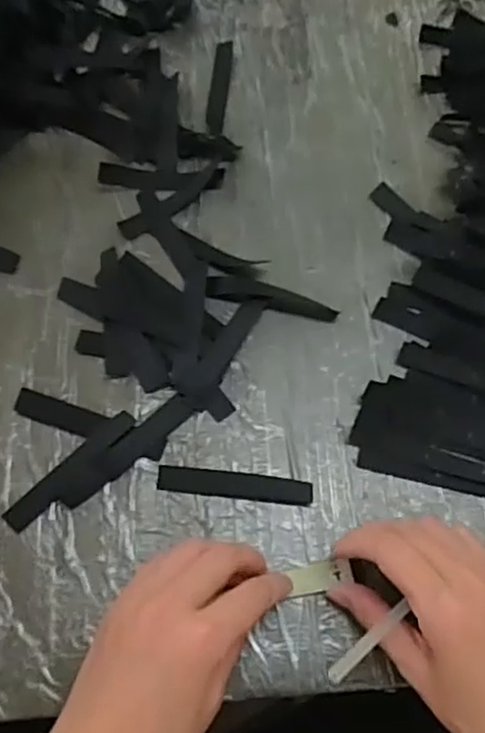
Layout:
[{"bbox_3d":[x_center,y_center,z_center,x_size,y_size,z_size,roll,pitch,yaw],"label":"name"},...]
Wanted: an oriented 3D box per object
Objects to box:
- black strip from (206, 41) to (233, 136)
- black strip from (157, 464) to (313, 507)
[{"bbox_3d":[-0.018,-0.220,0.524,0.014,0.004,0.094,6,67,-1],"label":"black strip"},{"bbox_3d":[-0.004,0.071,0.403,0.091,0.004,0.016,7,67,0],"label":"black strip"}]

